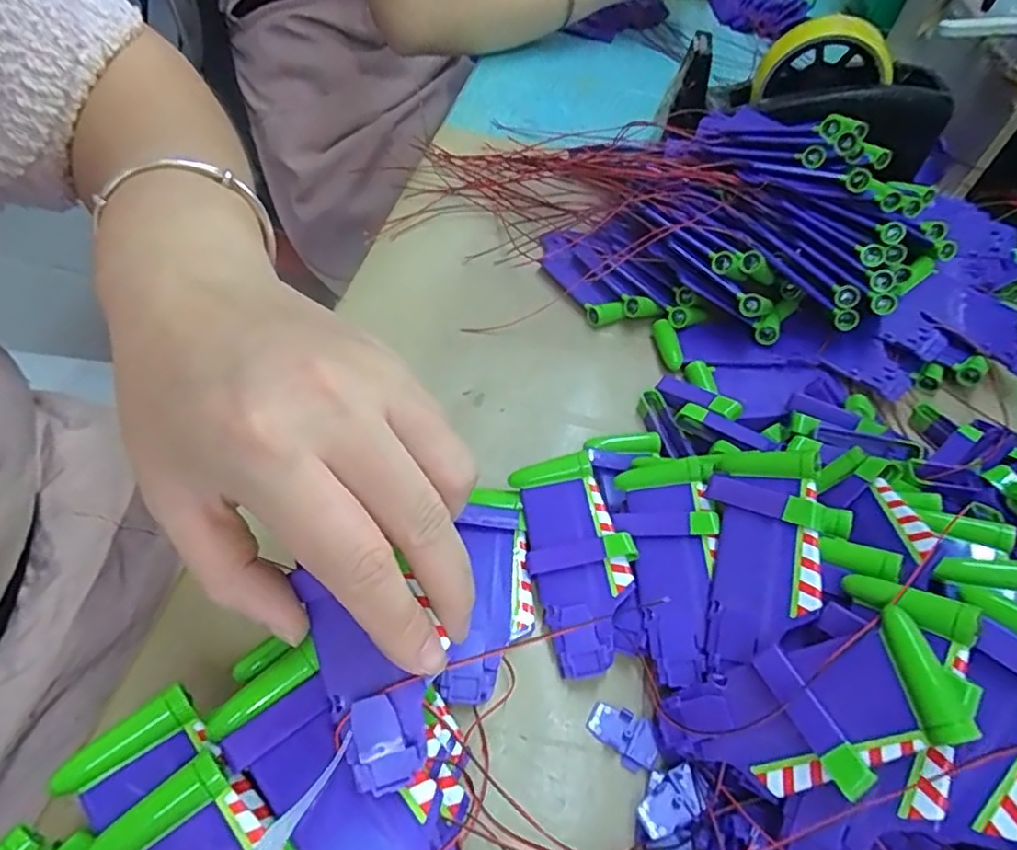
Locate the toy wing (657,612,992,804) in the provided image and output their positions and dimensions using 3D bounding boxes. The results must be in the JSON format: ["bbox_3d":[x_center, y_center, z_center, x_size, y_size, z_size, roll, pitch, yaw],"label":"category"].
[{"bbox_3d":[0.091,0.092,0.193,0.011,0.093,0.041,31,40,-38],"label":"toy wing"}]

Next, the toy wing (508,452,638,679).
[{"bbox_3d":[0.029,0.055,0.255,0.041,0.012,0.088,-17,62,3],"label":"toy wing"}]

